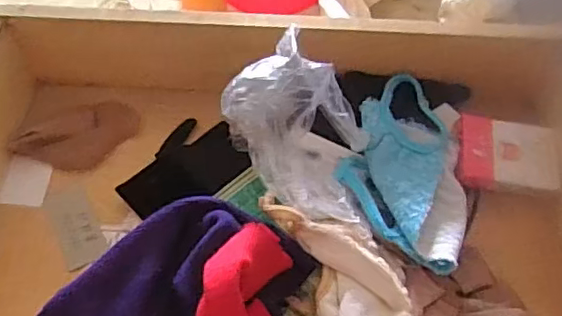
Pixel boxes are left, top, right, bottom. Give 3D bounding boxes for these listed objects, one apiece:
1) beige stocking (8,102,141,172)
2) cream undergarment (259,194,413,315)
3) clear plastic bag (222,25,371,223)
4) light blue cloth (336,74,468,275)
[{"bbox_3d":[-0.192,-0.021,0.564,0.113,0.014,0.067,-24,59,-15],"label":"beige stocking"},{"bbox_3d":[0.044,0.080,0.445,0.065,0.039,0.139,-21,58,-14],"label":"cream undergarment"},{"bbox_3d":[0.018,-0.022,0.480,0.127,0.110,0.090,31,61,19],"label":"clear plastic bag"},{"bbox_3d":[0.111,0.003,0.509,0.108,0.019,0.172,18,58,12],"label":"light blue cloth"}]

